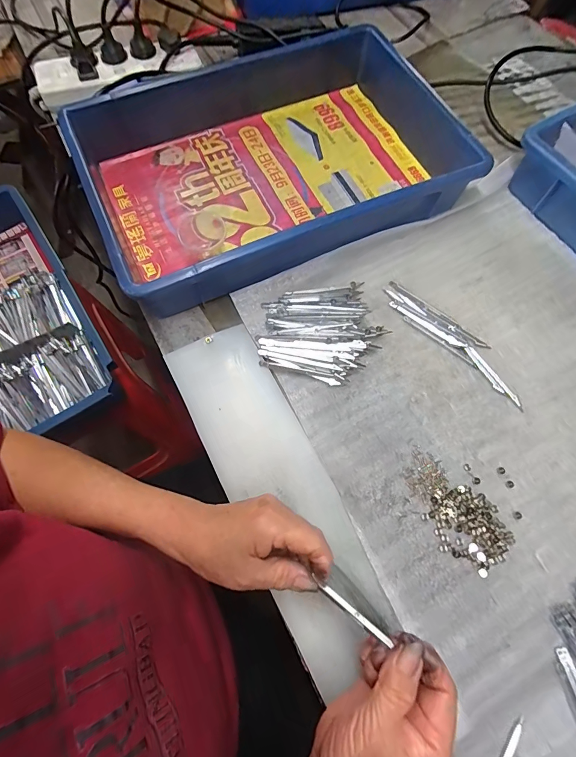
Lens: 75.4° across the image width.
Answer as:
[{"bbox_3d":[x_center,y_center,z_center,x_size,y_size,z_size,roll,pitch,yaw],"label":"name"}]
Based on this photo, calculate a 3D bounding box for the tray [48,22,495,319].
[{"bbox_3d":[-0.016,-0.280,0.468,0.442,0.072,0.302,-23,72,-9],"label":"tray"}]

